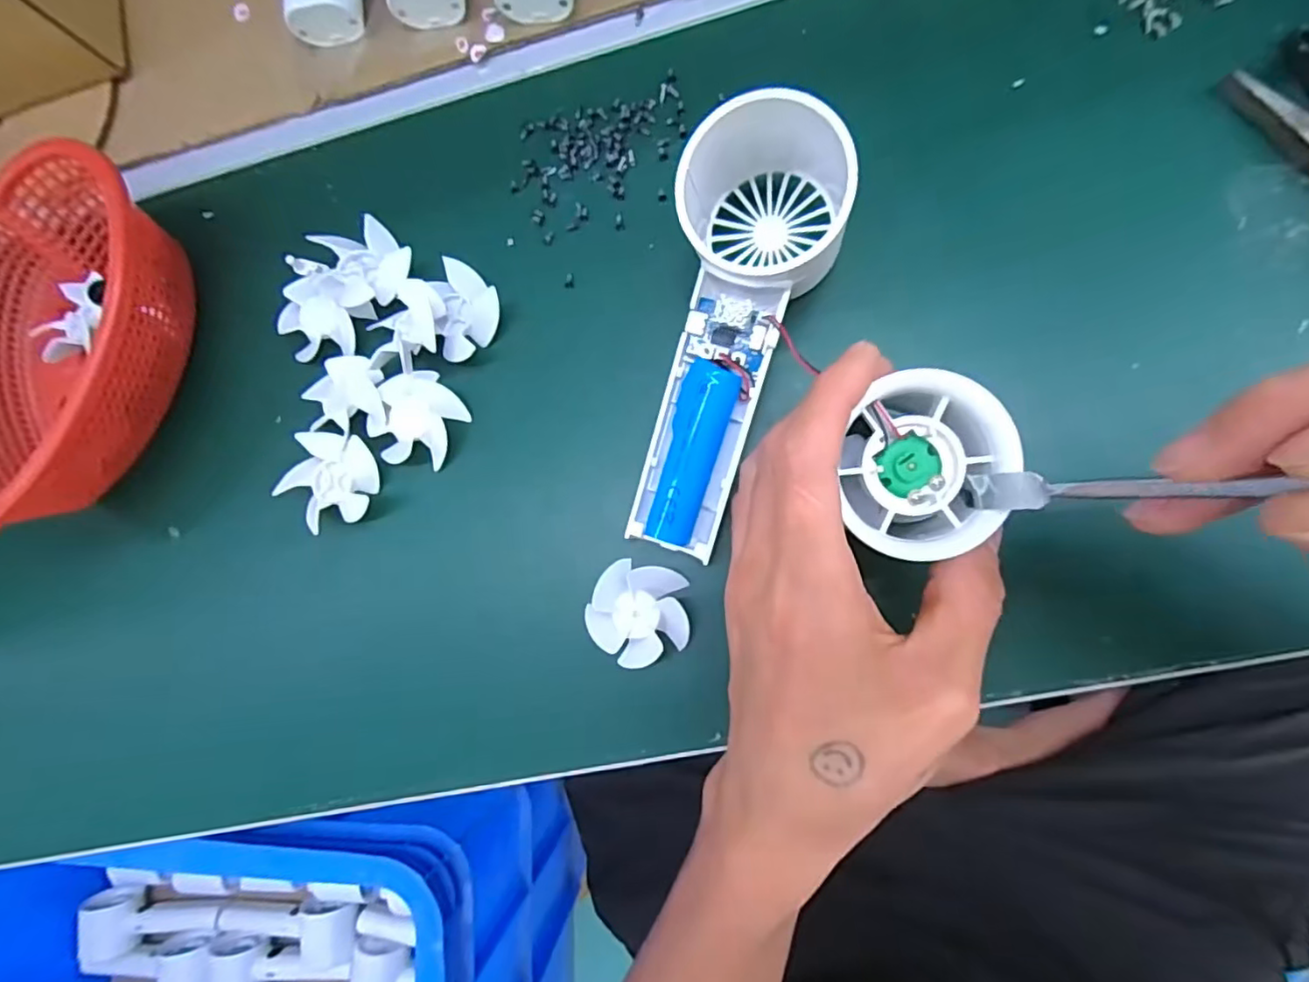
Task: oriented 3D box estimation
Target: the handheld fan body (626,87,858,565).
[{"bbox_3d":[0.032,-0.058,0.223,0.056,0.061,0.165,10,88,8],"label":"handheld fan body"}]

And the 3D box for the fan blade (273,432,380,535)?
[{"bbox_3d":[-0.138,-0.004,0.264,0.037,0.018,0.039,0,87,7],"label":"fan blade"}]

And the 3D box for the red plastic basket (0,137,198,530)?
[{"bbox_3d":[-0.260,-0.057,0.263,0.121,0.058,0.154,1,87,7],"label":"red plastic basket"}]

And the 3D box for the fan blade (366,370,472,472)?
[{"bbox_3d":[-0.100,-0.030,0.262,0.036,0.012,0.040,23,90,-10],"label":"fan blade"}]

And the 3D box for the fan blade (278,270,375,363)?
[{"bbox_3d":[-0.142,-0.076,0.267,0.038,0.012,0.035,-5,86,7],"label":"fan blade"}]

